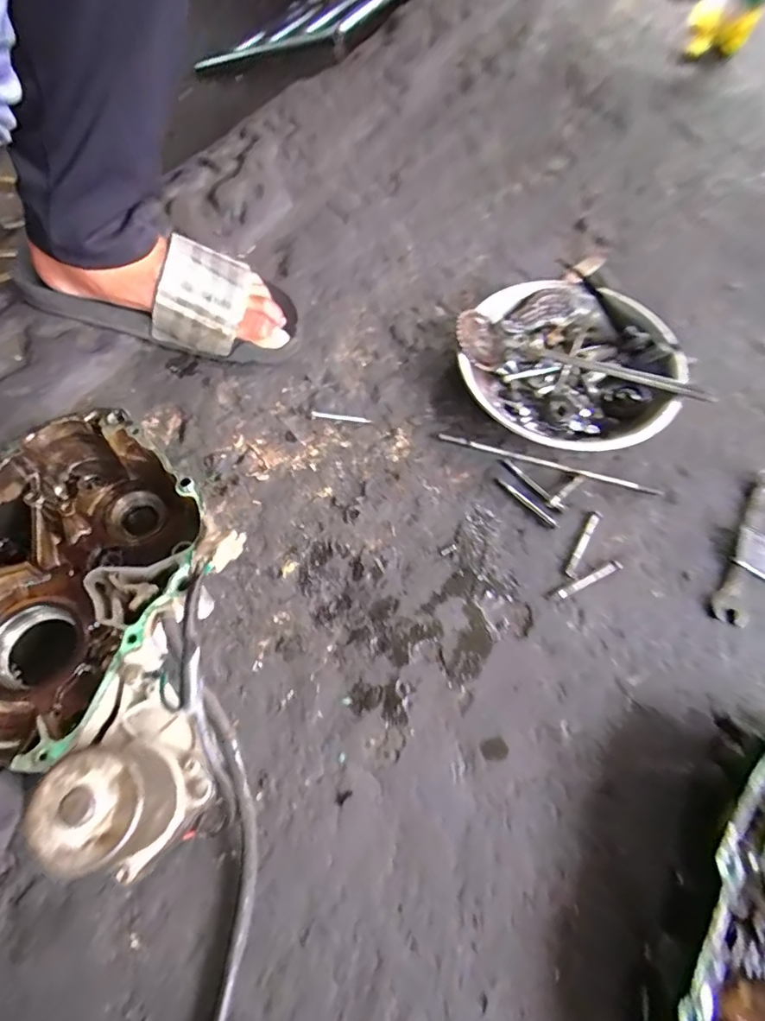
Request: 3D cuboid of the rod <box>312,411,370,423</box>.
[{"bbox_3d":[-0.040,-0.091,0.478,0.058,0.006,0.005,9,63,3],"label":"rod"}]

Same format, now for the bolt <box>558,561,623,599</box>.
[{"bbox_3d":[0.171,0.057,0.403,0.060,0.005,0.008,-24,66,-14],"label":"bolt"}]

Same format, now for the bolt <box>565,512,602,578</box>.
[{"bbox_3d":[0.172,0.028,0.416,0.009,0.008,0.067,28,65,12],"label":"bolt"}]

